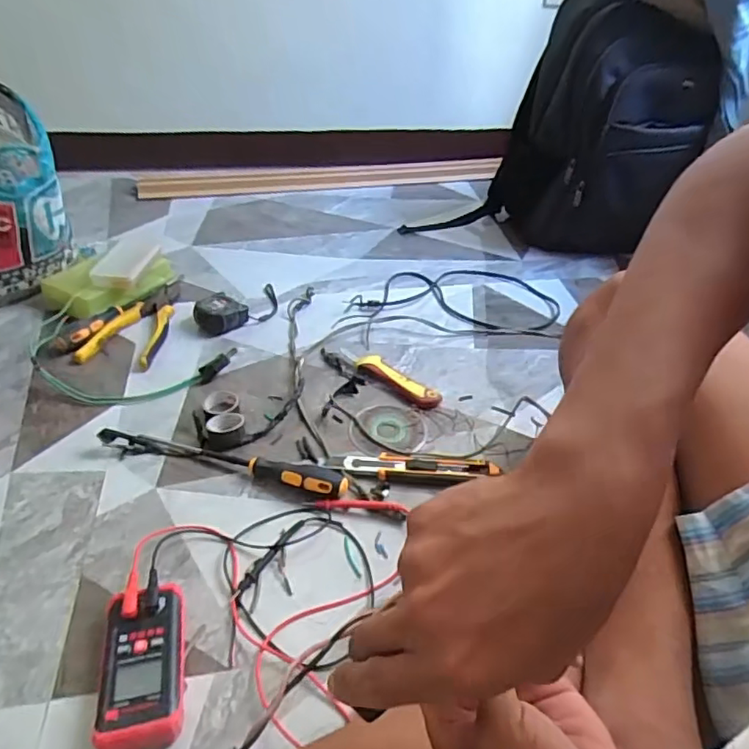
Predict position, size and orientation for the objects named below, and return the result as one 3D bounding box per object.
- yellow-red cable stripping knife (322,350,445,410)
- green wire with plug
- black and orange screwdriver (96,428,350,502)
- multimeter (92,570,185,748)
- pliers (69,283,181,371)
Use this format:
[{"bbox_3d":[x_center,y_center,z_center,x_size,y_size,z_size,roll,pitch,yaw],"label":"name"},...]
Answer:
[{"bbox_3d":[0.005,-0.002,0.772,0.183,0.020,0.044,25,43,25],"label":"yellow-red cable stripping knife"},{"bbox_3d":[-0.351,-0.025,0.762,0.301,0.035,0.147,16,40,16],"label":"green wire with plug"},{"bbox_3d":[-0.168,0.095,0.630,0.286,0.028,0.040,11,39,9],"label":"black and orange screwdriver"},{"bbox_3d":[-0.184,0.229,0.461,0.059,0.031,0.130,-7,40,-13],"label":"multimeter"},{"bbox_3d":[-0.358,-0.084,0.850,0.108,0.017,0.211,2,38,-2],"label":"pliers"}]

